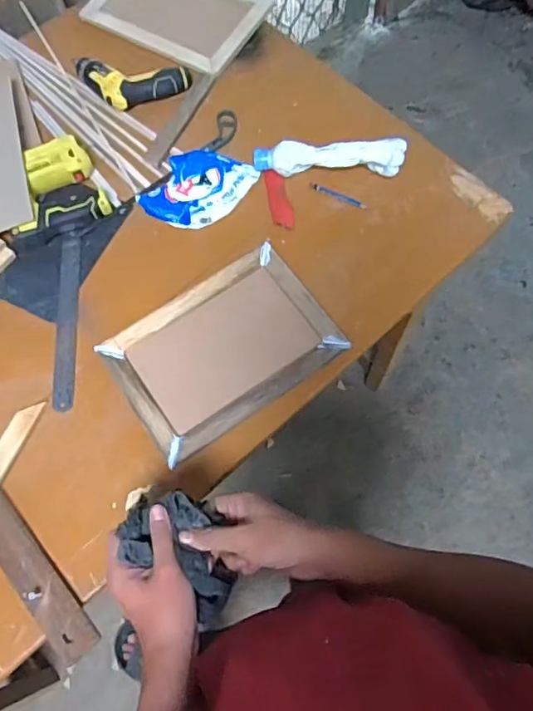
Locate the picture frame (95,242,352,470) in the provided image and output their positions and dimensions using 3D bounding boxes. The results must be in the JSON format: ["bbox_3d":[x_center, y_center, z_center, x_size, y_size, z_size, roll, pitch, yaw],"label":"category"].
[{"bbox_3d":[-0.061,-0.015,0.802,0.296,0.015,0.196,-35,72,-9],"label":"picture frame"}]

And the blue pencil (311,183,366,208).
[{"bbox_3d":[0.111,-0.250,0.884,0.093,0.004,0.010,25,73,9],"label":"blue pencil"}]

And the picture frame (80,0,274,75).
[{"bbox_3d":[-0.167,-0.635,1.031,0.305,0.023,0.214,28,74,12],"label":"picture frame"}]

